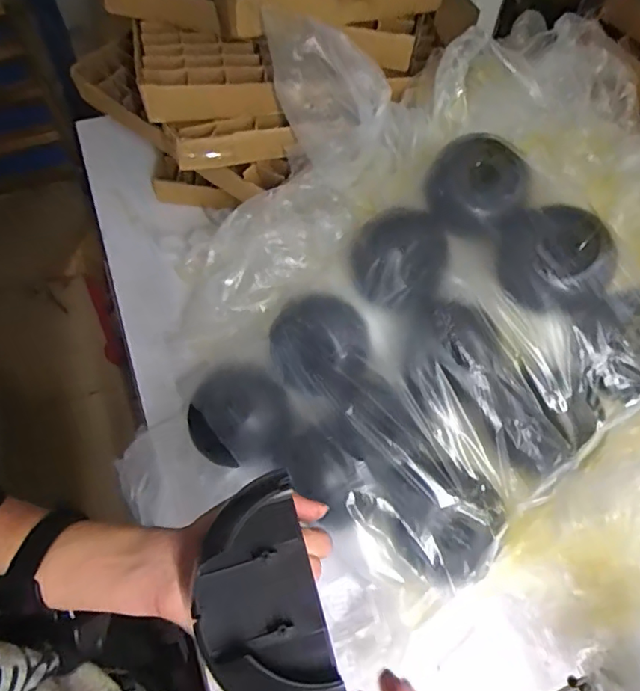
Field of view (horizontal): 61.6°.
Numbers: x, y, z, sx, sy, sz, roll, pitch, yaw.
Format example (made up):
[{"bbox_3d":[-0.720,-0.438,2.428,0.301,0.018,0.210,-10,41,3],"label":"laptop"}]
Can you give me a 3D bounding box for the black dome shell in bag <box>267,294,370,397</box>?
[{"bbox_3d":[0.000,0.001,0.650,0.122,0.055,0.114,3,57,0],"label":"black dome shell in bag"}]

